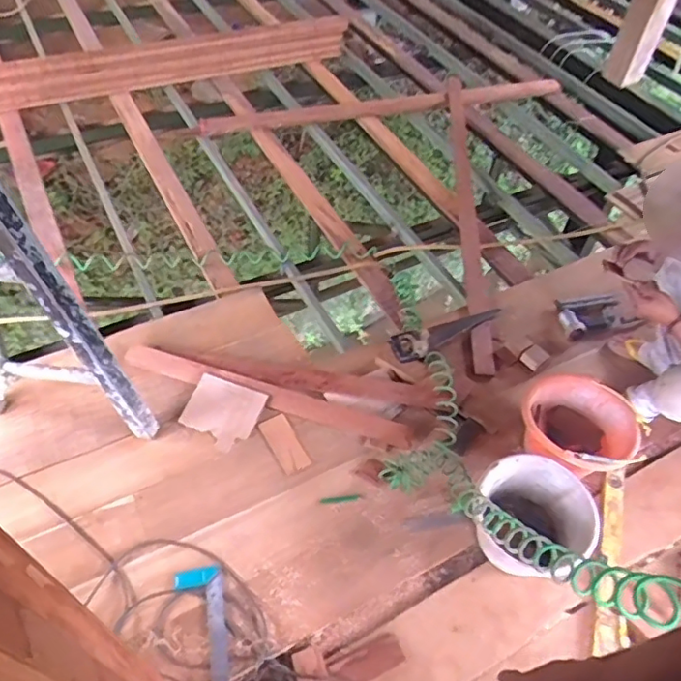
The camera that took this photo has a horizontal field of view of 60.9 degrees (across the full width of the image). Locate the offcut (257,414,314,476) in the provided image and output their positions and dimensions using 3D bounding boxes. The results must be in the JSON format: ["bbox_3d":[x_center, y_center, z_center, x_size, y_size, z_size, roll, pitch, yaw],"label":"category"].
[{"bbox_3d":[-0.160,0.298,1.680,0.082,0.008,0.183,-26,58,-23],"label":"offcut"}]

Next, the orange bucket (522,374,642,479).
[{"bbox_3d":[0.649,0.267,1.637,0.271,0.260,0.294,2,52,-3],"label":"orange bucket"}]

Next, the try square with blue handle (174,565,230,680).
[{"bbox_3d":[-0.313,0.673,1.347,0.107,0.028,0.289,-10,53,-12],"label":"try square with blue handle"}]

